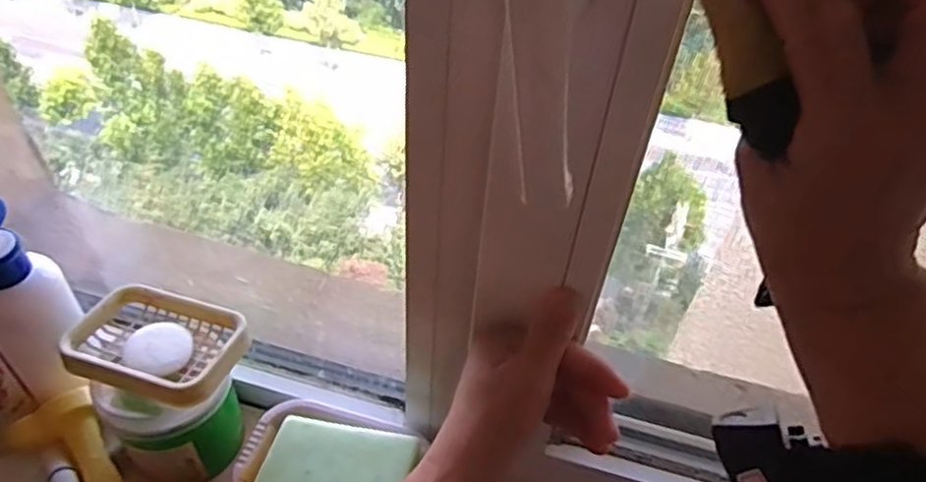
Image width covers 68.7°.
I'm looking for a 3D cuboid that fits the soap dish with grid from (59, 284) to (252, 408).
[{"bbox_3d":[-0.227,0.076,0.510,0.121,0.025,0.086,16,48,11],"label":"soap dish with grid"}]

